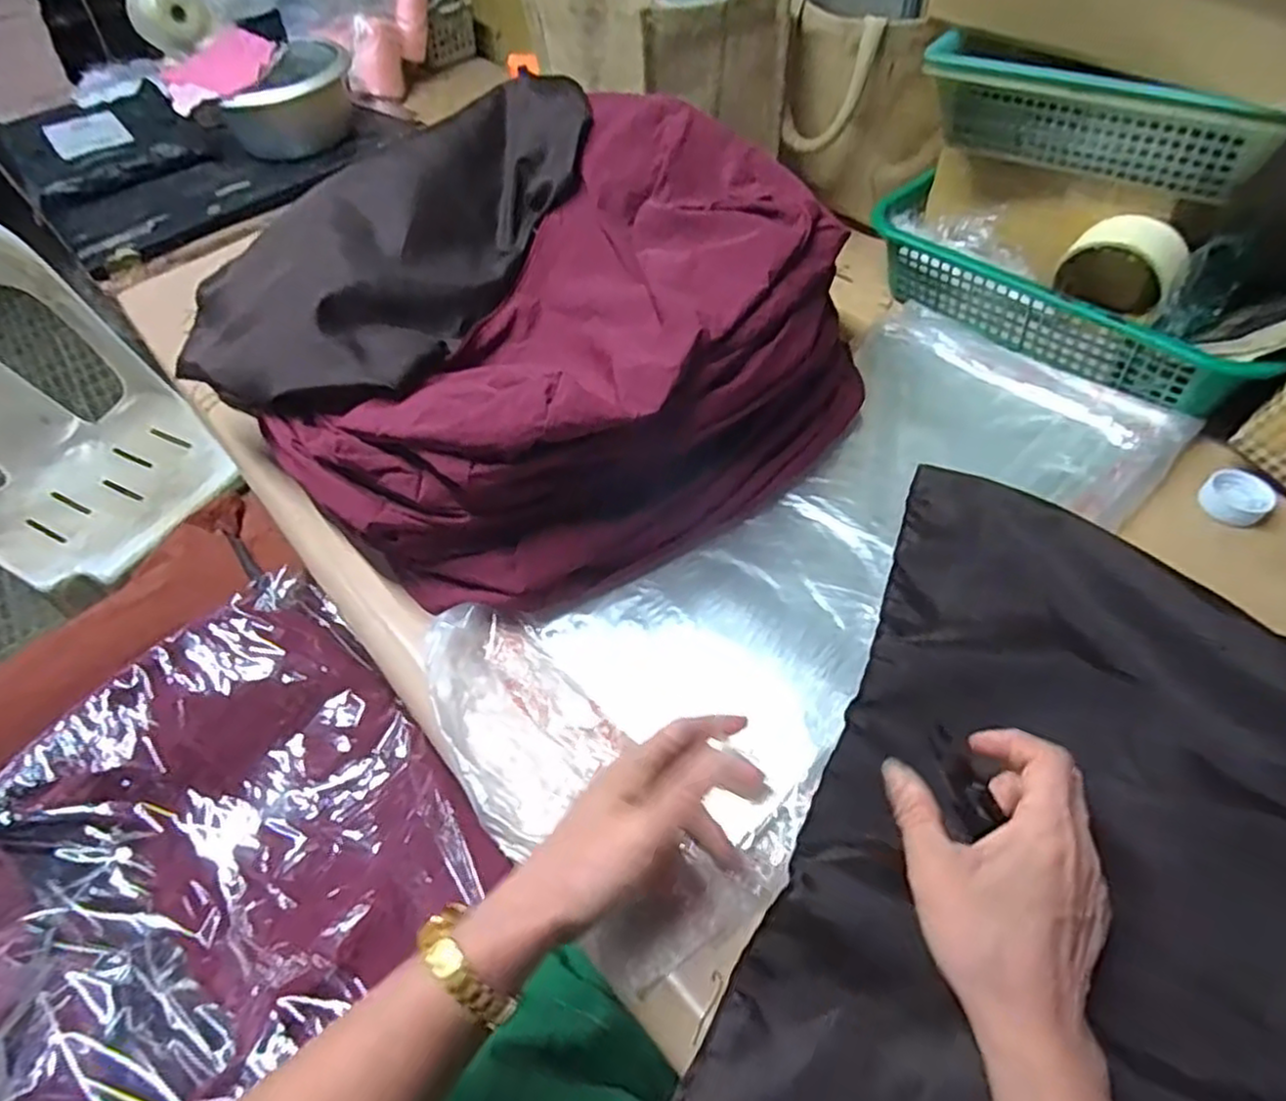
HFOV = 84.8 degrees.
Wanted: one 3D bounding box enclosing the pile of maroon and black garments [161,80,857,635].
[{"bbox_3d":[-0.073,-0.162,0.537,0.380,0.173,0.375,32,61,26],"label":"pile of maroon and black garments"}]

